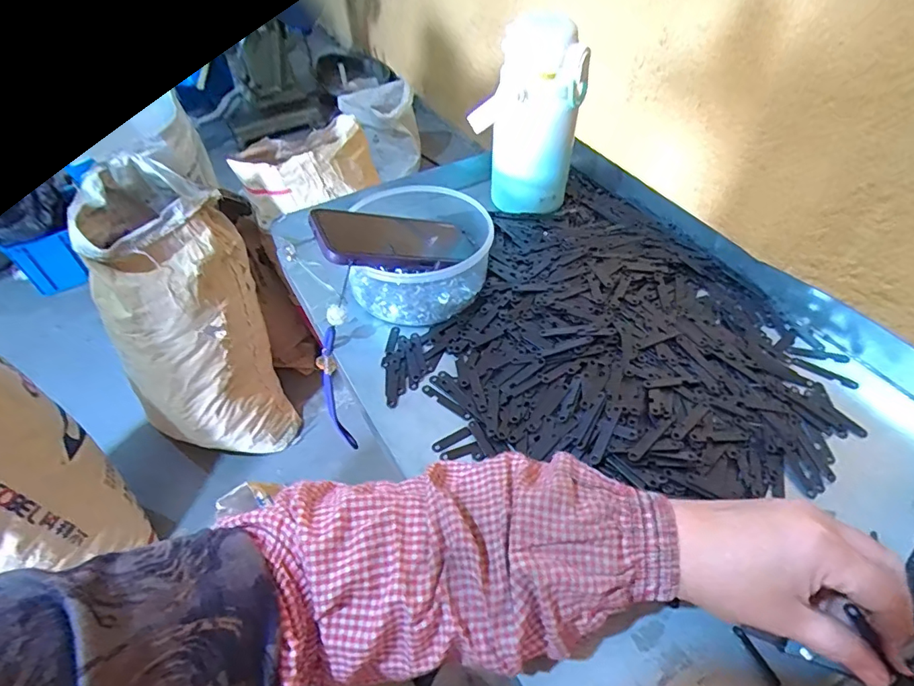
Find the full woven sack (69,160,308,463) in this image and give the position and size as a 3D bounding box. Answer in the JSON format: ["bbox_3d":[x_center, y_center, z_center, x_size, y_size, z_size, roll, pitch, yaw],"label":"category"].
[{"bbox_3d":[-0.624,-0.026,1.219,0.302,0.655,0.310,-11,48,-7],"label":"full woven sack"}]

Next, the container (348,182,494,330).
[{"bbox_3d":[-0.037,-0.102,0.533,0.143,0.064,0.170,-6,48,-3],"label":"container"}]

